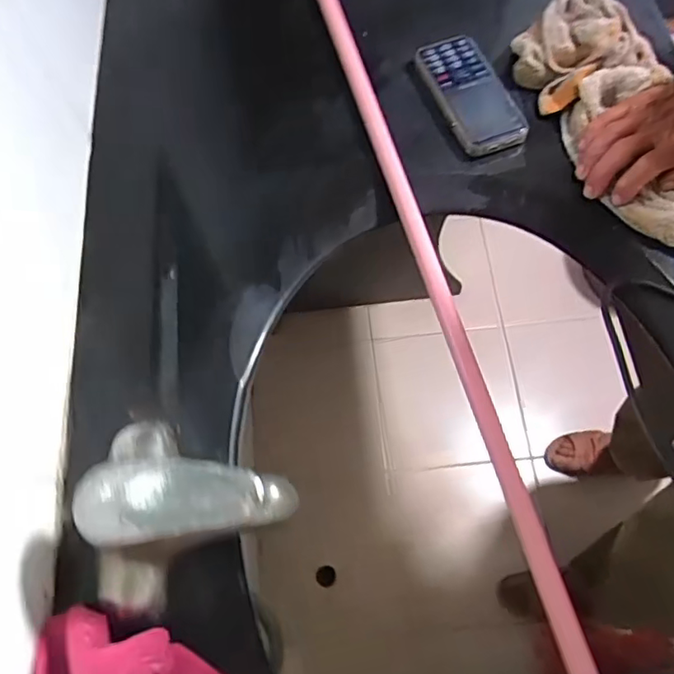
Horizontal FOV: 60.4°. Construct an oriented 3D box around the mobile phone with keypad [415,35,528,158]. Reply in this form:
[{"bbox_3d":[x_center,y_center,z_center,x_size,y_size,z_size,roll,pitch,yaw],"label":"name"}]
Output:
[{"bbox_3d":[0.125,-0.225,0.540,0.063,0.022,0.129,-20,67,-5],"label":"mobile phone with keypad"}]

